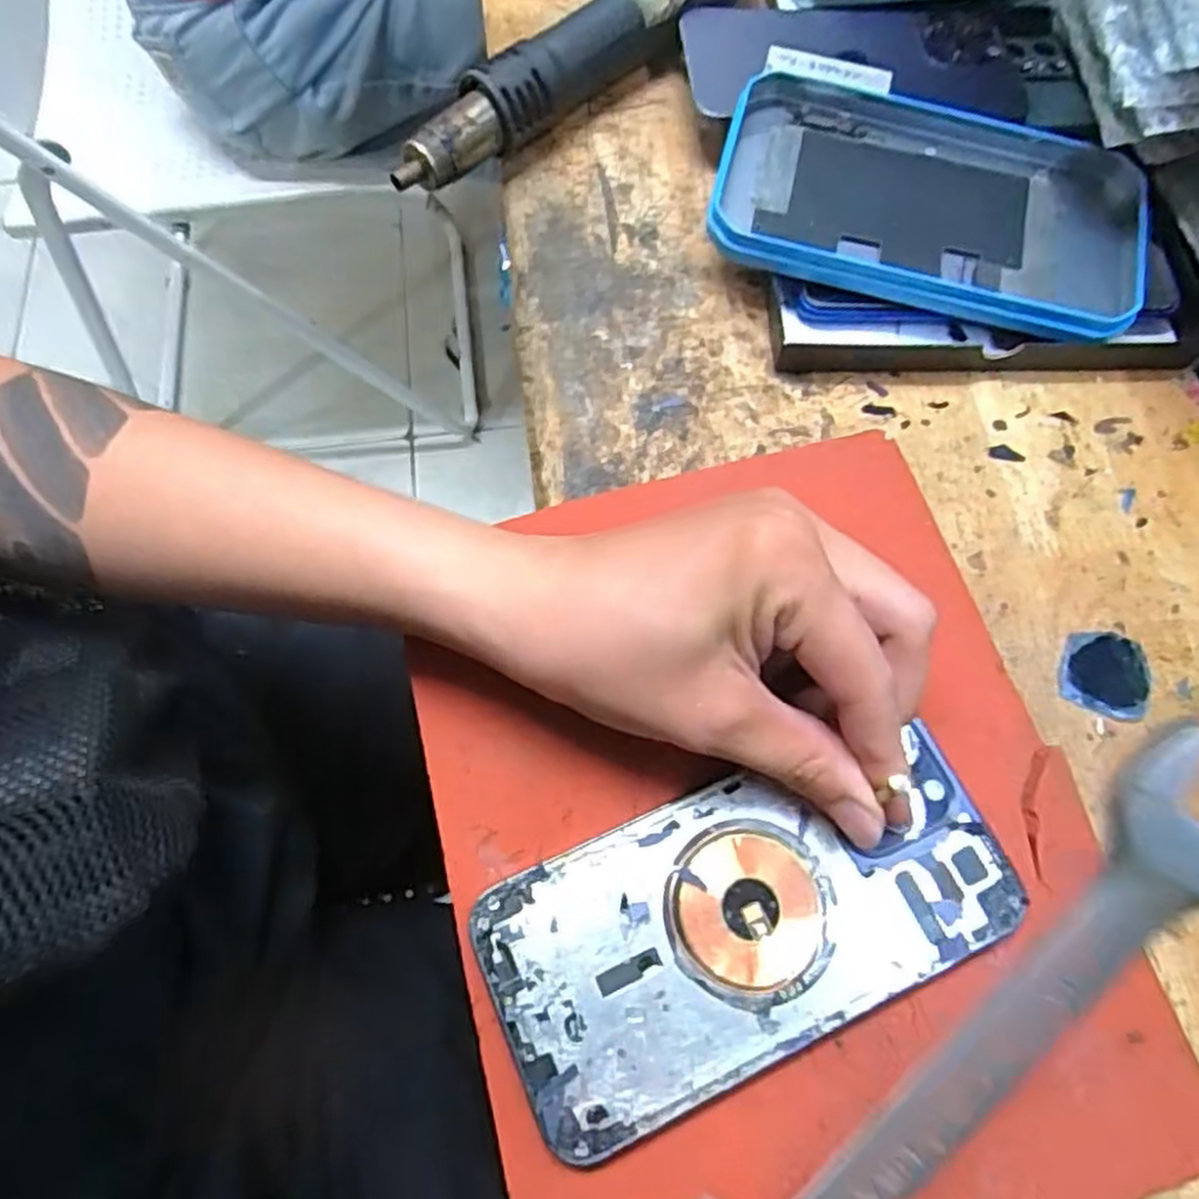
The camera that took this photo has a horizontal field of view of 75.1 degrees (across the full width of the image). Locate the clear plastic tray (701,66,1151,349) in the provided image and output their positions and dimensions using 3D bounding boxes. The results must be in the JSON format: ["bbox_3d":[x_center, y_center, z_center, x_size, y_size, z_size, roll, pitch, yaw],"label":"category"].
[{"bbox_3d":[0.140,-0.166,0.328,0.175,0.015,0.099,15,72,0],"label":"clear plastic tray"}]

